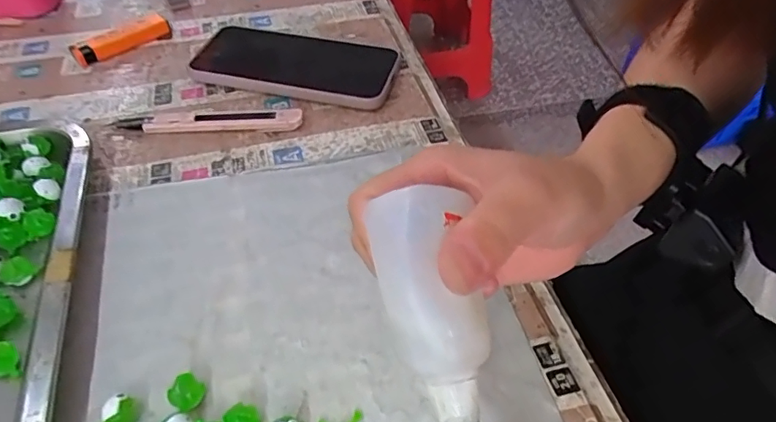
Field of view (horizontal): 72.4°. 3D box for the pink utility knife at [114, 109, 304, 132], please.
[{"bbox_3d":[-0.128,-0.067,0.382,0.133,0.015,0.017,1,46,-1],"label":"pink utility knife"}]

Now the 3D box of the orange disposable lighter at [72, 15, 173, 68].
[{"bbox_3d":[-0.225,-0.146,0.451,0.081,0.016,0.025,-34,56,-29],"label":"orange disposable lighter"}]

